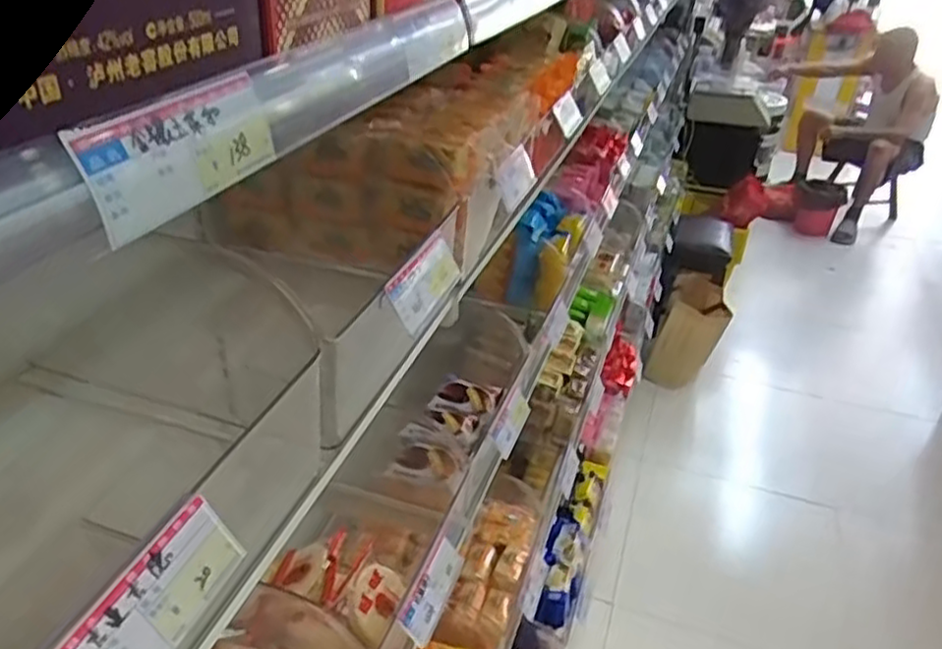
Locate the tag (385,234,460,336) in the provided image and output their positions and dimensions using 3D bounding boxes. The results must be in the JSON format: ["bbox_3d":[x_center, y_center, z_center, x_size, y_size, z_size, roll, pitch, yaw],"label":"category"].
[{"bbox_3d":[-0.034,-0.032,0.547,0.006,0.042,0.098,-15,22,30],"label":"tag"}]

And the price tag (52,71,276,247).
[{"bbox_3d":[-0.113,-0.071,0.287,0.004,0.040,0.104,-5,27,24],"label":"price tag"}]

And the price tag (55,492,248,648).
[{"bbox_3d":[-0.132,0.119,0.295,0.004,0.039,0.103,-20,21,30],"label":"price tag"}]

